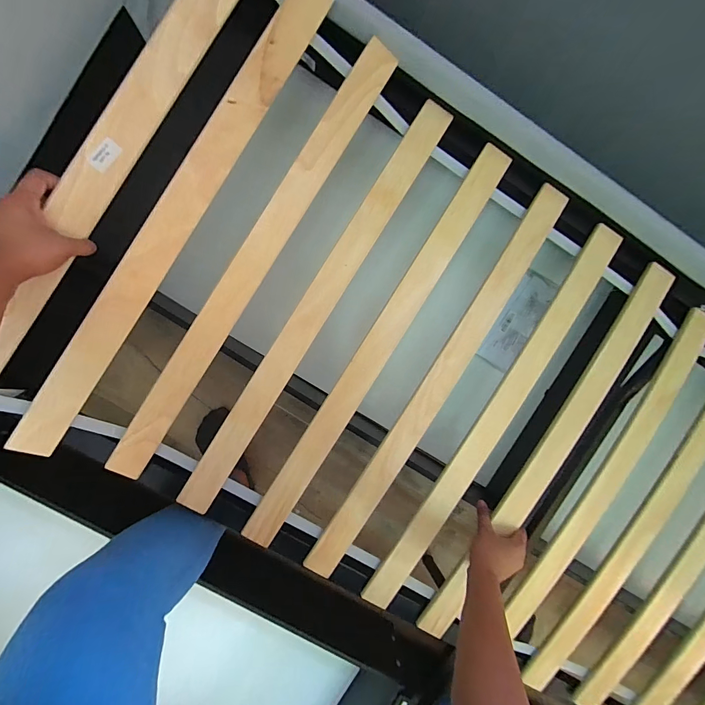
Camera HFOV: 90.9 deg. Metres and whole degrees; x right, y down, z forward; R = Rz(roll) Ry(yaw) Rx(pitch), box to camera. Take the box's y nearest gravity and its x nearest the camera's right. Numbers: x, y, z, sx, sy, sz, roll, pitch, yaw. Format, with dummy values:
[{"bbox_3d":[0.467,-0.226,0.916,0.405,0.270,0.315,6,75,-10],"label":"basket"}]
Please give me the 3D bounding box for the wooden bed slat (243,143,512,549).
[{"bbox_3d":[0.038,-0.002,0.556,0.053,0.006,0.731,32,89,-5],"label":"wooden bed slat"}]

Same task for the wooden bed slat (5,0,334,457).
[{"bbox_3d":[-0.236,-0.178,0.465,0.048,0.008,0.731,32,91,-36],"label":"wooden bed slat"}]

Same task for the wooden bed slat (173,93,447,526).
[{"bbox_3d":[-0.060,-0.064,0.541,0.056,0.013,0.728,31,89,-5],"label":"wooden bed slat"}]

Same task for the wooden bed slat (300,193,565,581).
[{"bbox_3d":[0.139,0.058,0.572,0.054,0.017,0.730,32,89,-5],"label":"wooden bed slat"}]

